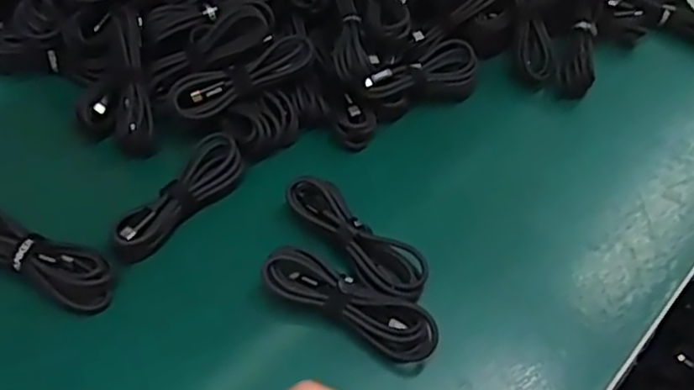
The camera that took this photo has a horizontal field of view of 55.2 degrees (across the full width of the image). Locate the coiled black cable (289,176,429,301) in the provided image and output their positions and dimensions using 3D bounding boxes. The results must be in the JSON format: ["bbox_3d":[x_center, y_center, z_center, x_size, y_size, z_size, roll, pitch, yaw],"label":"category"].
[{"bbox_3d":[0.005,0.026,0.434,0.111,0.018,0.032,39,59,23],"label":"coiled black cable"}]

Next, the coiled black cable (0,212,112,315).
[{"bbox_3d":[-0.199,0.040,0.416,0.110,0.019,0.034,19,53,10],"label":"coiled black cable"}]

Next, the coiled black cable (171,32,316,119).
[{"bbox_3d":[-0.074,-0.087,0.485,0.105,0.020,0.027,-27,58,-7],"label":"coiled black cable"}]

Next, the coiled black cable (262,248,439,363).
[{"bbox_3d":[0.002,0.065,0.408,0.111,0.021,0.031,24,54,13],"label":"coiled black cable"}]

